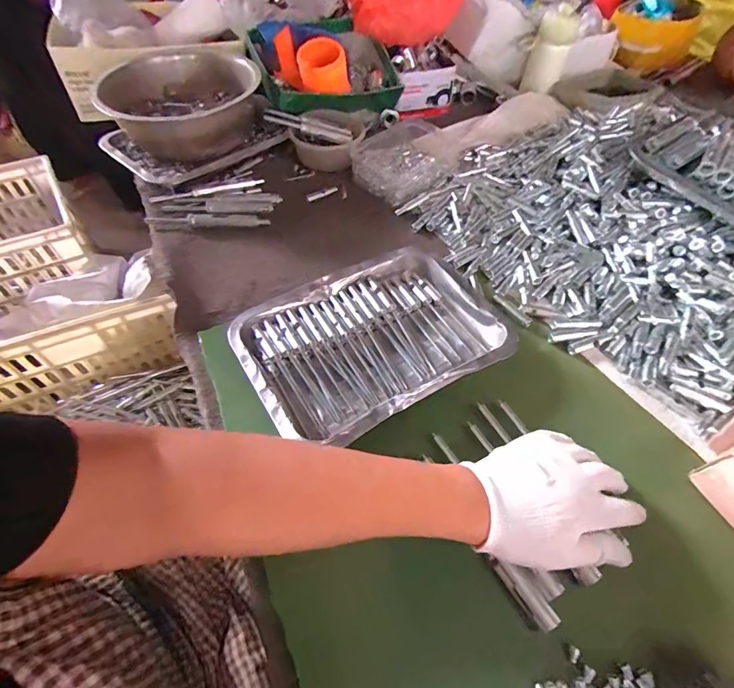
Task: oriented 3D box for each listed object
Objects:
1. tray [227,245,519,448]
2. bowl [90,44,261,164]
[{"bbox_3d":[0.004,-0.005,0.422,0.249,0.035,0.178,-26,60,-20],"label":"tray"},{"bbox_3d":[-0.266,-0.348,0.601,0.210,0.084,0.221,-17,57,-14],"label":"bowl"}]

